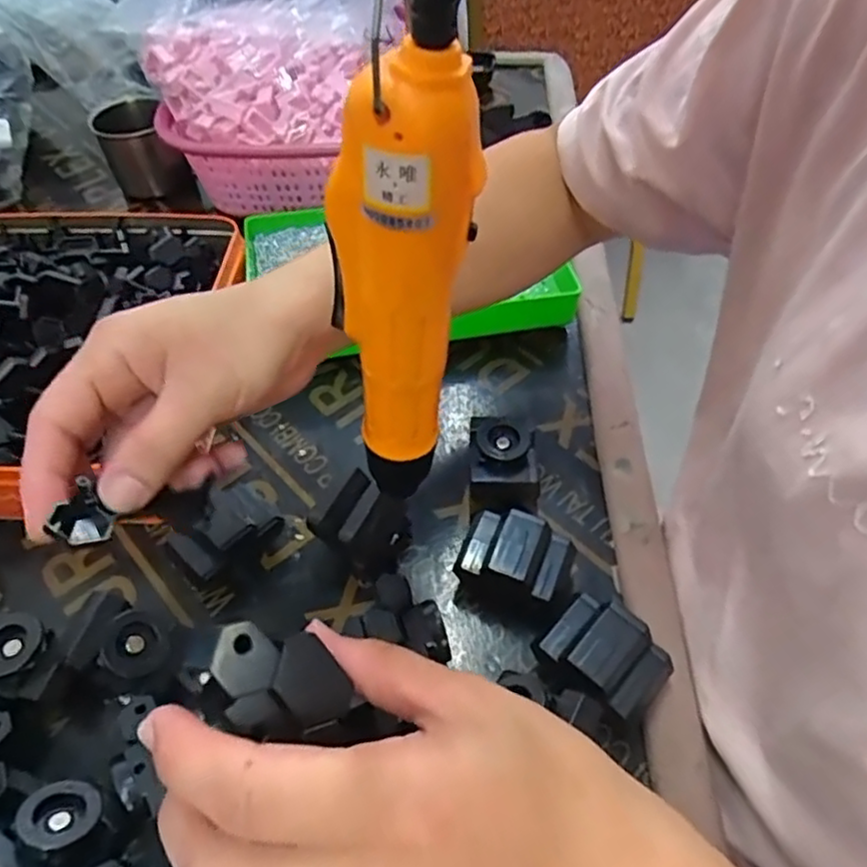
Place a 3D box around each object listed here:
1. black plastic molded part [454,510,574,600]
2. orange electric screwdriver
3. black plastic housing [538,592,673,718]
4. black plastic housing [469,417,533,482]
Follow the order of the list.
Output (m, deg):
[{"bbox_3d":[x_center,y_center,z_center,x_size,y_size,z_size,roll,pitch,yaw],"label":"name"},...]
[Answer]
[{"bbox_3d":[0.043,0.069,0.367,0.056,0.041,0.038,16,54,12],"label":"black plastic molded part"},{"bbox_3d":[-0.012,-0.043,0.234,0.032,0.171,0.034,-31,58,-21],"label":"orange electric screwdriver"},{"bbox_3d":[0.086,0.112,0.332,0.054,0.035,0.040,37,61,25],"label":"black plastic housing"},{"bbox_3d":[0.041,0.015,0.409,0.035,0.038,0.042,1,52,1],"label":"black plastic housing"}]

